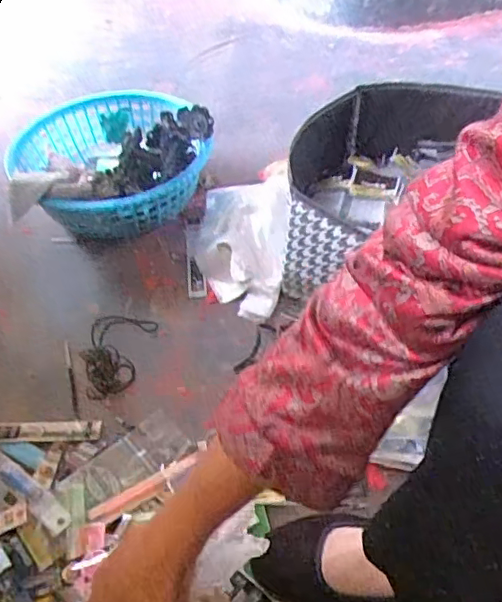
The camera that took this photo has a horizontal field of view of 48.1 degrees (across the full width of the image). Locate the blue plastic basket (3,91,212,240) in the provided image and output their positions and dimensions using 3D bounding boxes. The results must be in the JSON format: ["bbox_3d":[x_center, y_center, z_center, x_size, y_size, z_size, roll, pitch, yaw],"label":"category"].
[{"bbox_3d":[-0.227,-0.233,0.950,0.326,0.120,0.325,0,49,5],"label":"blue plastic basket"}]

